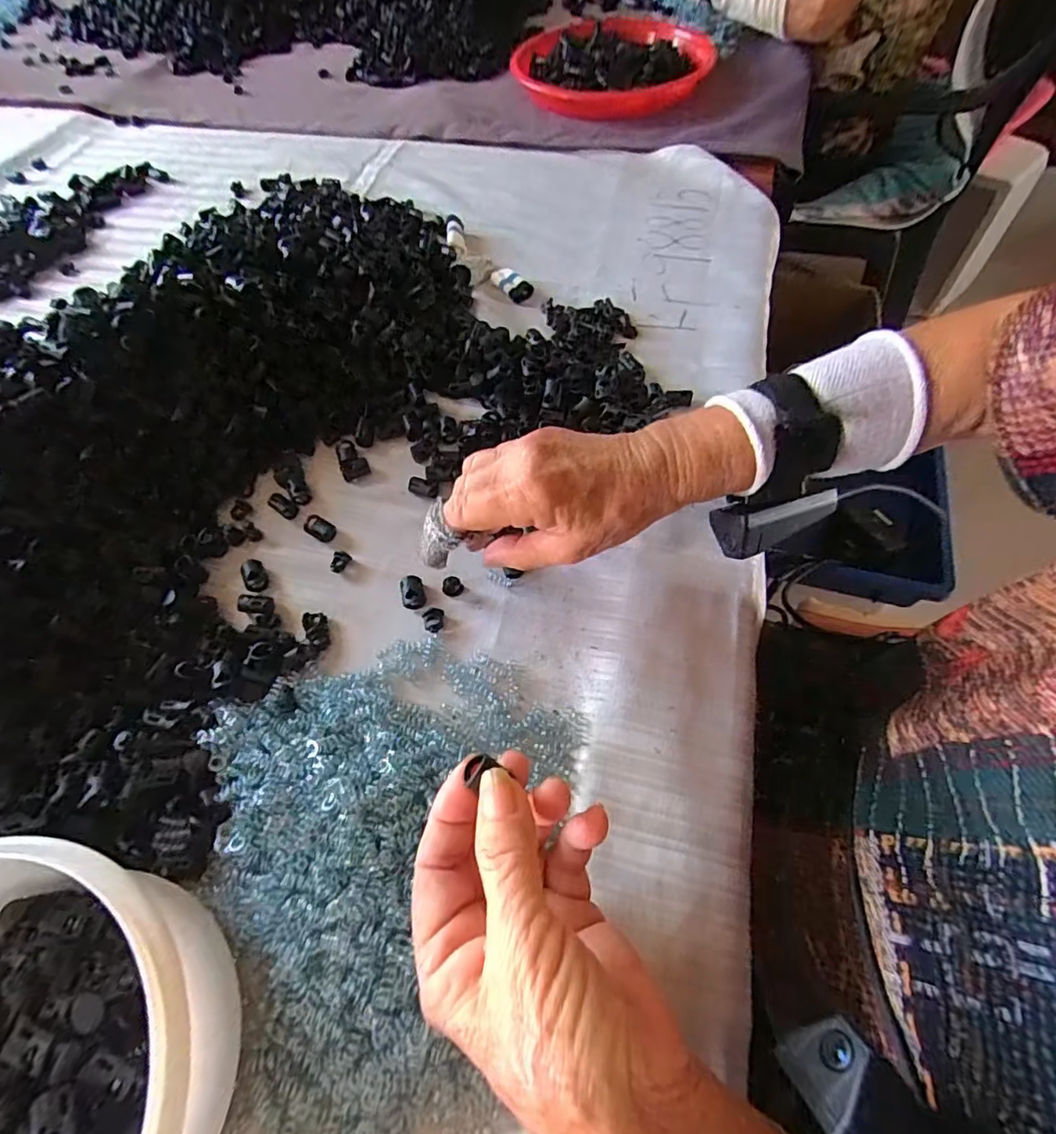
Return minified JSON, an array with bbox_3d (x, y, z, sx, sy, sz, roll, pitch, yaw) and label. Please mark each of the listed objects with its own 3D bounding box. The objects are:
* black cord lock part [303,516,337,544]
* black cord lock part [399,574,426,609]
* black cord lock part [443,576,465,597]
[{"bbox_3d":[-0.143,-0.027,0.377,0.024,0.007,0.014,24,63,17],"label":"black cord lock part"},{"bbox_3d":[-0.072,0.016,0.344,0.014,0.007,0.021,-13,58,-4],"label":"black cord lock part"},{"bbox_3d":[-0.047,0.012,0.344,0.013,0.010,0.010,-17,60,-7],"label":"black cord lock part"}]

